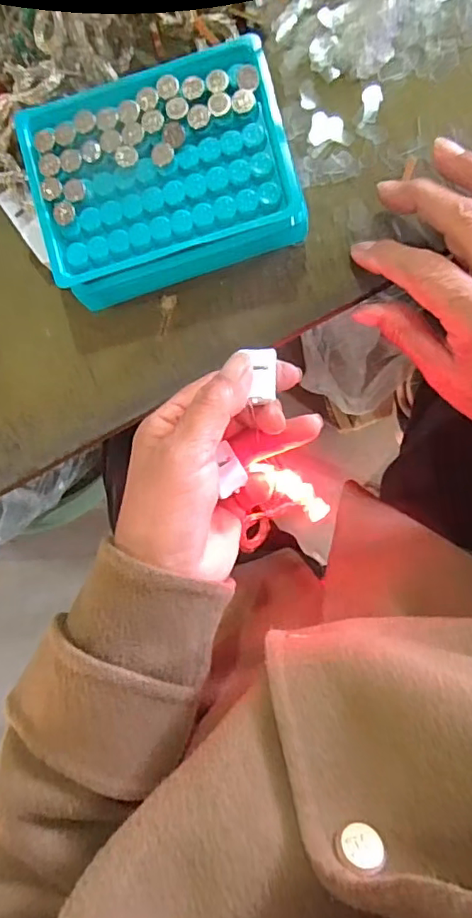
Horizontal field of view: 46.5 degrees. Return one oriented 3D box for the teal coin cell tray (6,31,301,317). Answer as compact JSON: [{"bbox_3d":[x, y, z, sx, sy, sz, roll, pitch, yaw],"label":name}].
[{"bbox_3d":[-0.038,-0.146,0.293,0.131,0.036,0.098,-16,91,6],"label":"teal coin cell tray"}]

